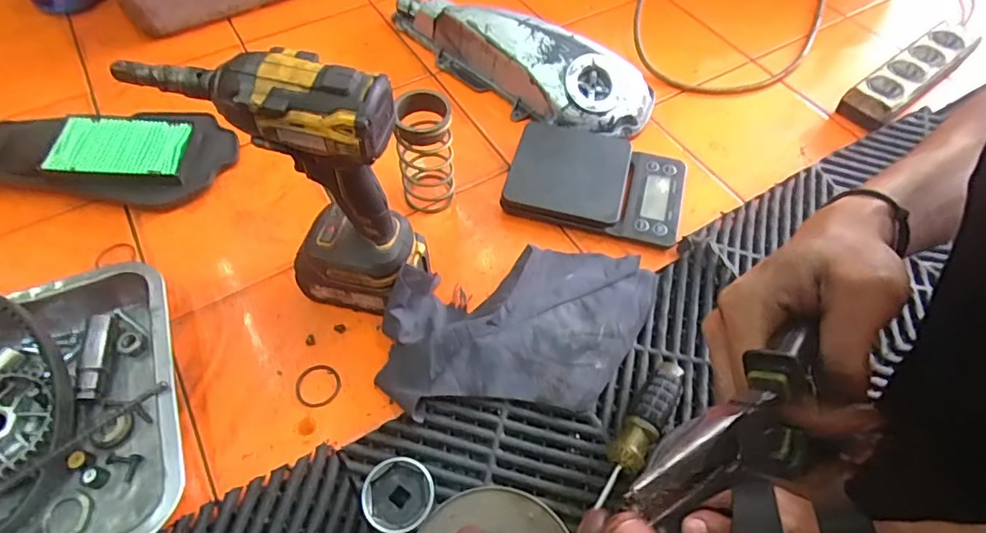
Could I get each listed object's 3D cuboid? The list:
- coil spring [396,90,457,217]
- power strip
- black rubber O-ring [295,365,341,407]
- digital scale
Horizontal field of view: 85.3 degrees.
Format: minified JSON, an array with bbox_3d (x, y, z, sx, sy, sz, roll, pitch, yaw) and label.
[{"bbox_3d":[-0.070,-0.115,0.556,0.055,0.127,0.045,-13,57,-9],"label":"coil spring"},{"bbox_3d":[0.544,-0.252,0.697,0.261,0.036,0.062,-32,63,-20],"label":"power strip"},{"bbox_3d":[-0.160,0.108,0.489,0.040,0.004,0.039,0,56,-1],"label":"black rubber O-ring"},{"bbox_3d":[0.118,-0.102,0.610,0.192,0.033,0.144,11,57,6],"label":"digital scale"}]

